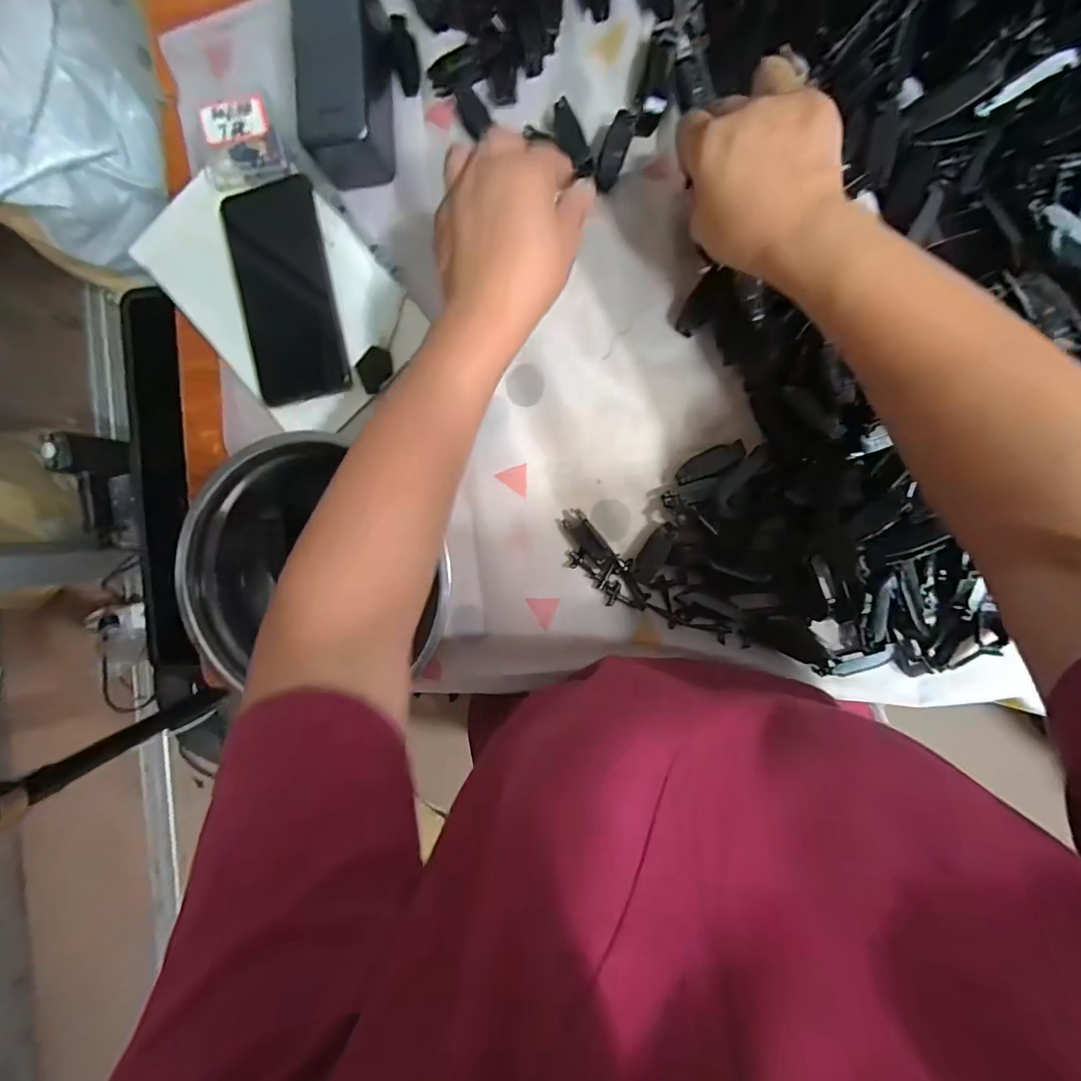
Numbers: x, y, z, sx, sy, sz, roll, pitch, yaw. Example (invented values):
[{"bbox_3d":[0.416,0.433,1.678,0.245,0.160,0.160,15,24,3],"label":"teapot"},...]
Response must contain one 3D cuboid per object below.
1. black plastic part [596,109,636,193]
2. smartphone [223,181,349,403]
[{"bbox_3d":[0.053,-0.282,0.348,0.018,0.008,0.048,21,111,6],"label":"black plastic part"},{"bbox_3d":[-0.205,-0.200,0.387,0.077,0.009,0.172,-9,92,8],"label":"smartphone"}]

